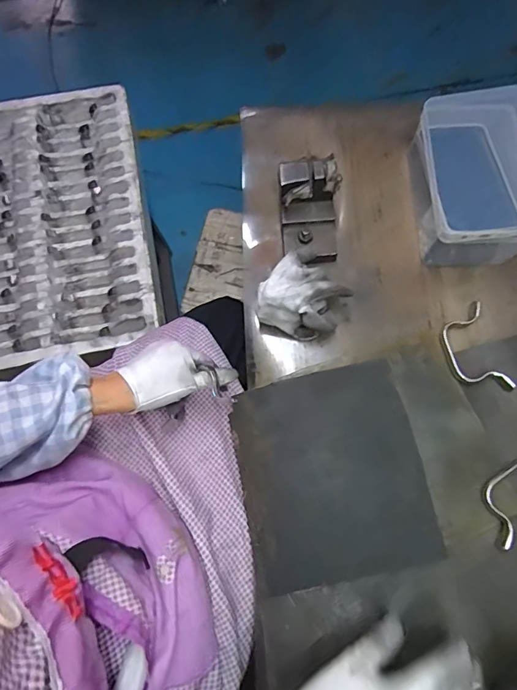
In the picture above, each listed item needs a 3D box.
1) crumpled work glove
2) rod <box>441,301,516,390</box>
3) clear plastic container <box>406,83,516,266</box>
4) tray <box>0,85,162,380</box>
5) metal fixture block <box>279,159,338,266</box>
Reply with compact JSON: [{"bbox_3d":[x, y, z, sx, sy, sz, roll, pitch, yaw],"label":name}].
[{"bbox_3d":[0.047,-0.046,0.478,0.089,0.070,0.080,36,79,10],"label":"crumpled work glove"},{"bbox_3d":[0.238,0.003,0.489,0.055,0.016,0.102,-10,75,-1],"label":"rod"},{"bbox_3d":[0.245,-0.190,0.506,0.112,0.083,0.181,1,75,2],"label":"clear plastic container"},{"bbox_3d":[-0.487,-0.211,0.815,0.549,0.043,0.546,-12,75,-2],"label":"tray"},{"bbox_3d":[0.058,-0.148,0.504,0.062,0.073,0.099,-6,75,0],"label":"metal fixture block"}]

